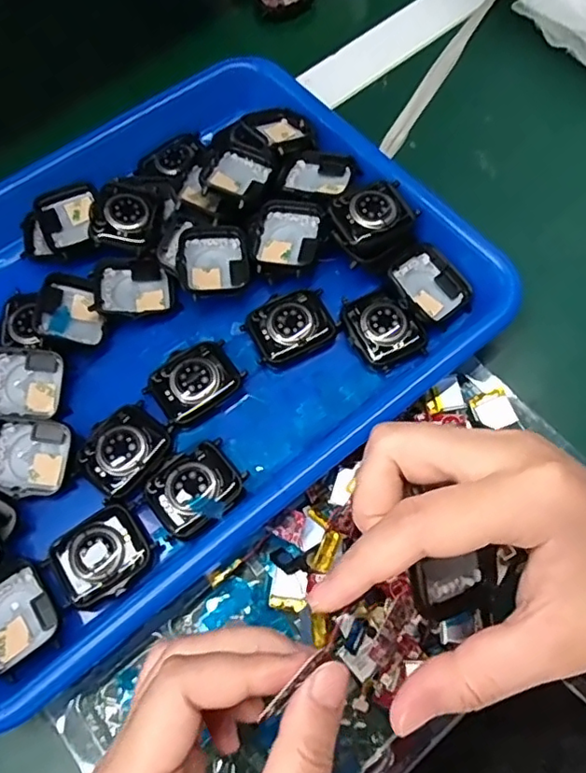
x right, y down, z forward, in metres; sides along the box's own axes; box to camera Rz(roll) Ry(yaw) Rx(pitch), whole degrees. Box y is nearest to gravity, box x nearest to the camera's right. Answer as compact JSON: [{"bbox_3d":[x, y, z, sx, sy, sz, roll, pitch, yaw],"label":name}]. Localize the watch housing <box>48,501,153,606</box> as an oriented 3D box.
[{"bbox_3d":[-0.088,0.076,0.265,0.040,0.010,0.035,-34,68,-11],"label":"watch housing"}]

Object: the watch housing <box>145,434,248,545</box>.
[{"bbox_3d":[-0.046,0.049,0.277,0.043,0.009,0.036,-31,68,-10],"label":"watch housing"}]

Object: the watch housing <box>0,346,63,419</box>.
[{"bbox_3d":[-0.141,-0.001,0.301,0.040,0.015,0.037,-3,66,2],"label":"watch housing"}]

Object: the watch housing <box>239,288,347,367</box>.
[{"bbox_3d":[-0.001,-0.034,0.311,0.045,0.012,0.037,-28,67,-9],"label":"watch housing"}]

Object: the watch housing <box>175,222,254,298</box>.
[{"bbox_3d":[-0.043,-0.069,0.317,0.037,0.010,0.042,-10,66,-1],"label":"watch housing"}]

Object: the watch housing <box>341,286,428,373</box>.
[{"bbox_3d":[0.047,-0.032,0.307,0.034,0.009,0.045,-31,68,-10],"label":"watch housing"}]

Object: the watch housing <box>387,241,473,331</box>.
[{"bbox_3d":[0.073,-0.054,0.316,0.038,0.017,0.045,-37,69,-12],"label":"watch housing"}]

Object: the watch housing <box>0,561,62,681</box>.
[{"bbox_3d":[-0.124,0.103,0.259,0.036,0.009,0.040,-34,68,-11],"label":"watch housing"}]

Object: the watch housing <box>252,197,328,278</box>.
[{"bbox_3d":[-0.001,-0.082,0.321,0.036,0.010,0.049,5,66,5],"label":"watch housing"}]

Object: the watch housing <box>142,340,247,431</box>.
[{"bbox_3d":[-0.051,-0.003,0.299,0.045,0.009,0.034,-33,68,-11],"label":"watch housing"}]

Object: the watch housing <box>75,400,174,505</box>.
[{"bbox_3d":[-0.083,0.030,0.286,0.043,0.008,0.035,-42,70,-14],"label":"watch housing"}]

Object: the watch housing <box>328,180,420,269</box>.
[{"bbox_3d":[0.045,-0.090,0.314,0.046,0.013,0.036,-28,67,-9],"label":"watch housing"}]

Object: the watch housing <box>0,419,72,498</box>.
[{"bbox_3d":[-0.132,0.035,0.287,0.041,0.012,0.037,2,66,4],"label":"watch housing"}]

